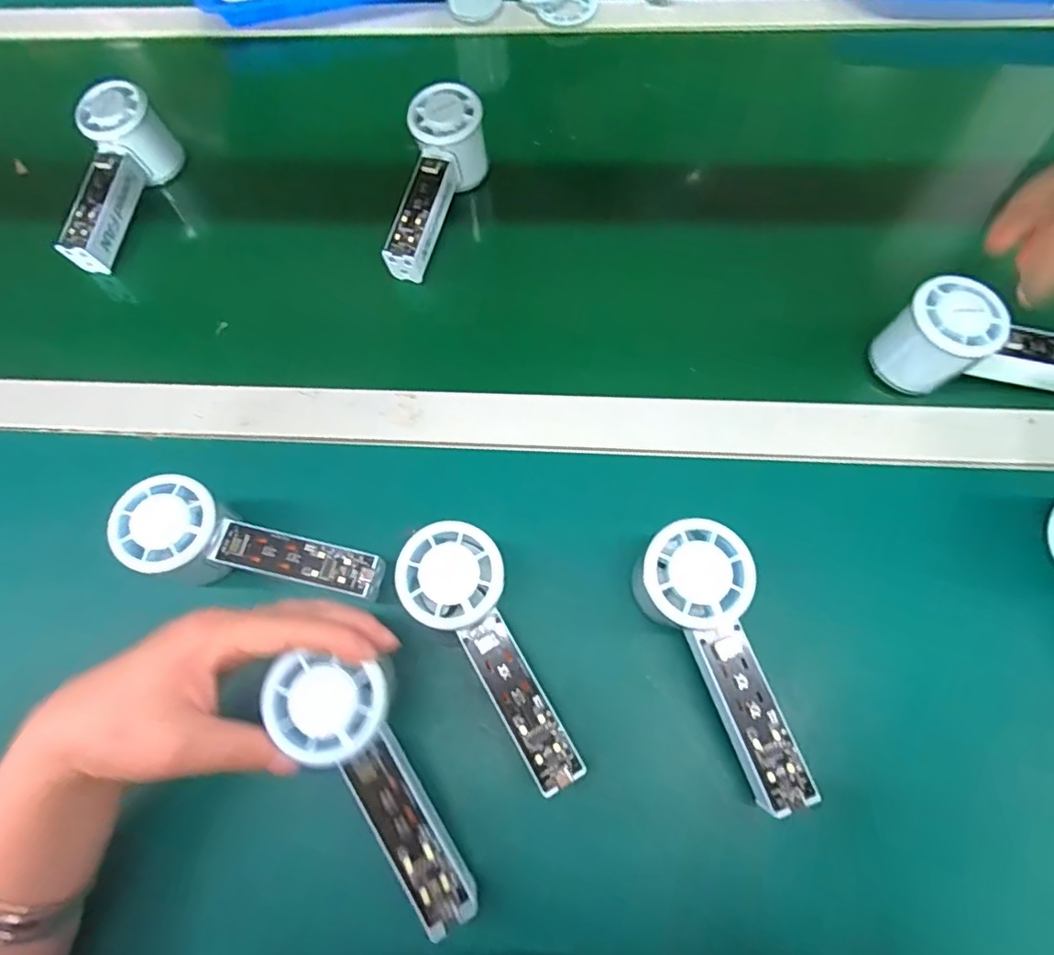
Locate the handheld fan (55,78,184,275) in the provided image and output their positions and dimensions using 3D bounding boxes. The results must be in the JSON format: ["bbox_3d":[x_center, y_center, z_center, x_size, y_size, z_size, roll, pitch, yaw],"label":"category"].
[{"bbox_3d":[-0.351,-0.248,0.491,0.051,0.060,0.151,10,70,6],"label":"handheld fan"}]

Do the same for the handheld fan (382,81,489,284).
[{"bbox_3d":[-0.079,-0.231,0.477,0.056,0.058,0.155,18,84,9],"label":"handheld fan"}]

